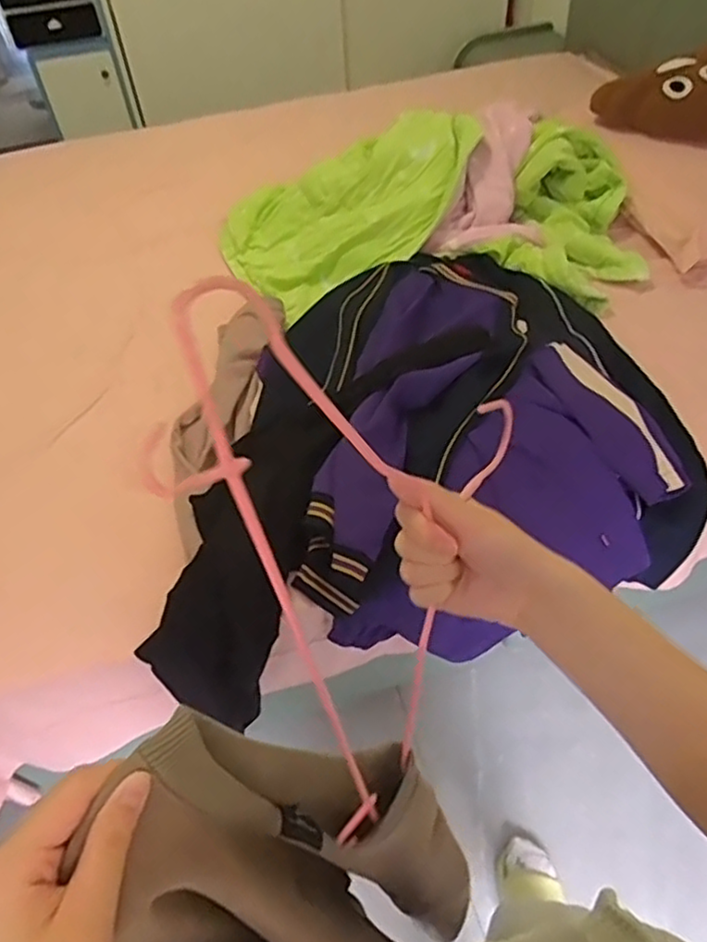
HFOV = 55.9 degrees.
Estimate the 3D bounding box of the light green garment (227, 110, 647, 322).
[{"bbox_3d":[0.144,-0.576,1.451,0.895,0.189,0.483,4,50,8],"label":"light green garment"}]

